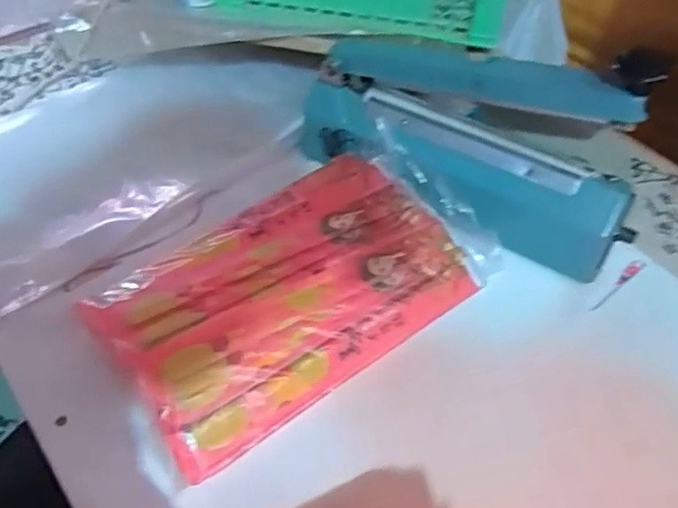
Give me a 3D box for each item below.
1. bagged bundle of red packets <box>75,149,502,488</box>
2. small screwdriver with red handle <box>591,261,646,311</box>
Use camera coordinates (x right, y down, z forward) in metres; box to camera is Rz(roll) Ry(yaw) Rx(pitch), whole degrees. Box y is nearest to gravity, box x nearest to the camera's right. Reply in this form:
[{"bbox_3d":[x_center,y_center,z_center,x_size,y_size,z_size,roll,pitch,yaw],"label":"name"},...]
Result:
[{"bbox_3d":[-0.026,0.028,0.476,0.299,0.045,0.166,-32,61,-23],"label":"bagged bundle of red packets"},{"bbox_3d":[0.248,0.027,0.515,0.077,0.005,0.011,-33,62,-23],"label":"small screwdriver with red handle"}]

